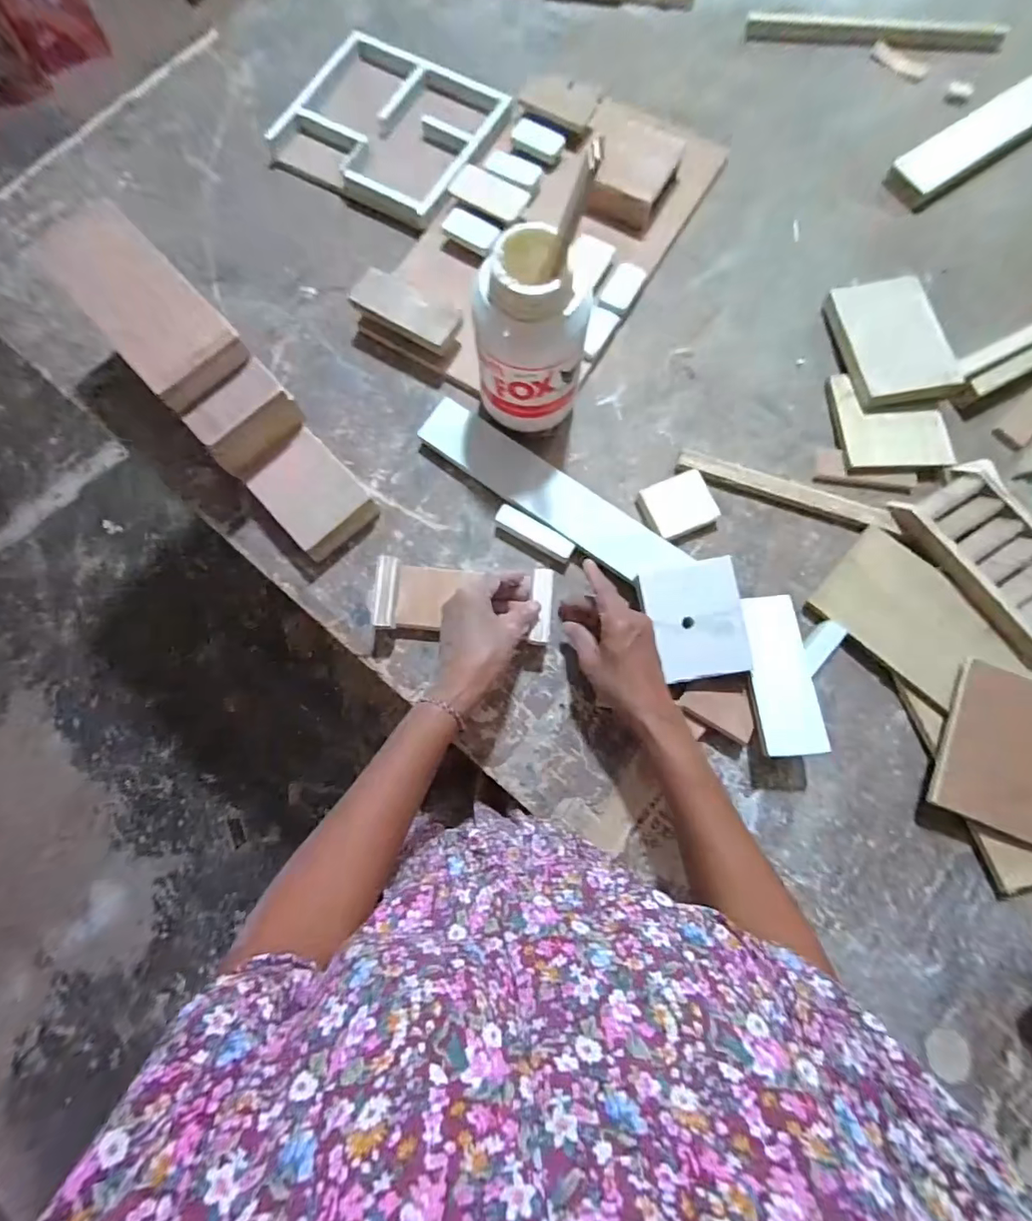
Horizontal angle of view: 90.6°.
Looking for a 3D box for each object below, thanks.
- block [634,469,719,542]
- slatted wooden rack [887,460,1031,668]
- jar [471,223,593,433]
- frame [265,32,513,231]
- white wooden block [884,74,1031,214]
[{"bbox_3d":[0.156,-0.100,0.492,0.064,0.019,0.056,-25,78,-5],"label":"block"},{"bbox_3d":[0.443,-0.049,0.461,0.103,0.024,0.172,-30,78,-6],"label":"slatted wooden rack"},{"bbox_3d":[0.012,-0.225,0.443,0.095,0.177,0.082,8,77,3],"label":"jar"},{"bbox_3d":[-0.144,-0.553,0.588,0.227,0.024,0.198,29,79,7],"label":"frame"},{"bbox_3d":[0.567,-0.570,0.592,0.324,0.021,0.064,-35,79,-7],"label":"white wooden block"}]

